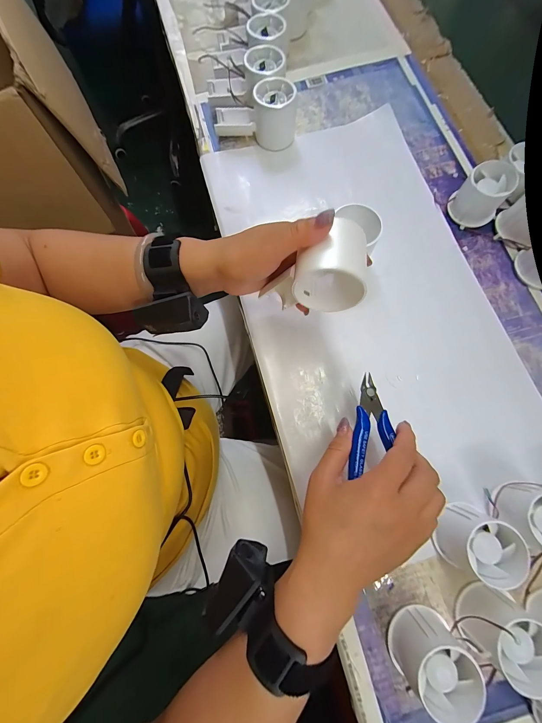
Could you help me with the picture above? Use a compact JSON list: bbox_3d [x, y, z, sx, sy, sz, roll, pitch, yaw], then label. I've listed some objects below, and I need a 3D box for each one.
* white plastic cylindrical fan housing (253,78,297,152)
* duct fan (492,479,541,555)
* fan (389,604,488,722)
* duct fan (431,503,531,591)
[{"bbox_3d":[0.005,-0.345,0.395,0.057,0.058,0.054,0,75,2],"label":"white plastic cylindrical fan housing"},{"bbox_3d":[0.243,0.143,0.258,0.053,0.055,0.049,0,75,2],"label":"duct fan"},{"bbox_3d":[0.134,0.250,0.236,0.054,0.052,0.050,-31,76,-6],"label":"fan"},{"bbox_3d":[0.188,0.166,0.258,0.051,0.049,0.056,32,78,10],"label":"duct fan"}]

